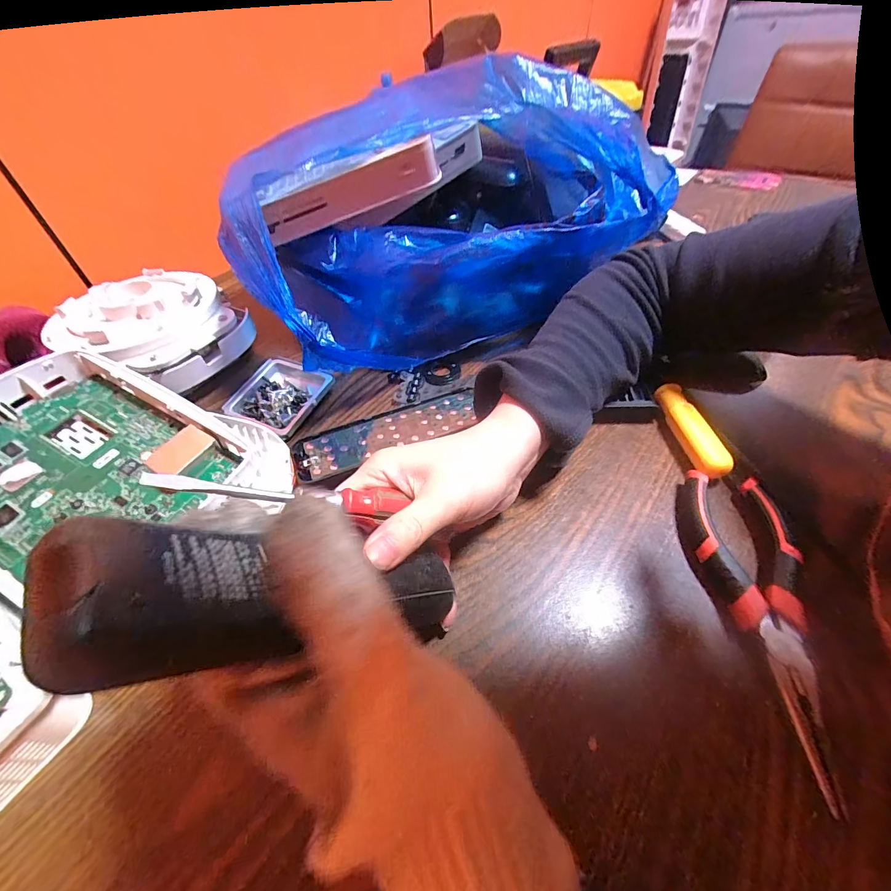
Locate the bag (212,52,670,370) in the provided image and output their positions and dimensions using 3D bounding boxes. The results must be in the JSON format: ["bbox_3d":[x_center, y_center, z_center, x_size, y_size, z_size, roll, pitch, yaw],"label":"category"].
[{"bbox_3d":[0.000,-0.201,0.360,0.356,0.185,0.222,-22,50,-17],"label":"bag"}]

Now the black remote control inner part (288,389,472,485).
[{"bbox_3d":[-0.042,-0.008,0.295,0.137,0.011,0.040,-19,49,-15],"label":"black remote control inner part"}]

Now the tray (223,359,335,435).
[{"bbox_3d":[-0.139,-0.043,0.333,0.074,0.019,0.068,22,52,21],"label":"tray"}]

